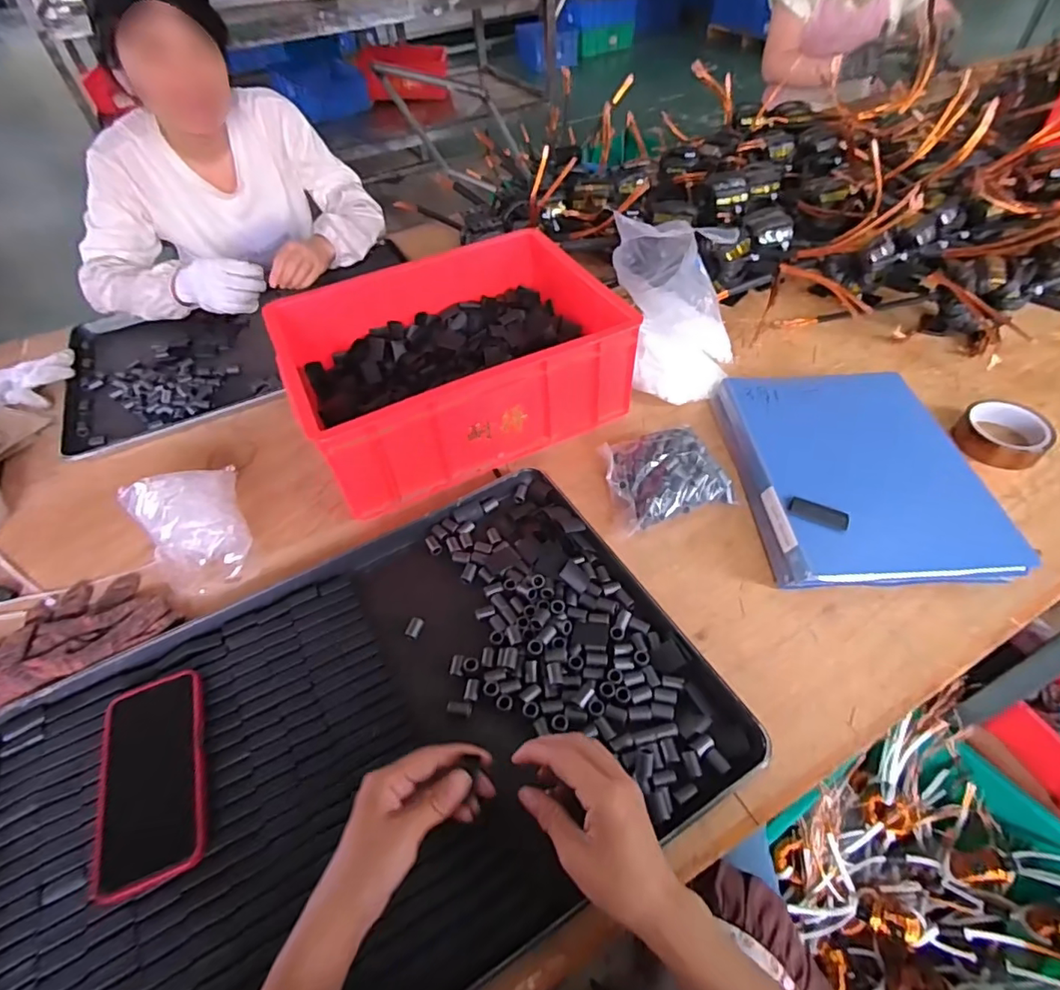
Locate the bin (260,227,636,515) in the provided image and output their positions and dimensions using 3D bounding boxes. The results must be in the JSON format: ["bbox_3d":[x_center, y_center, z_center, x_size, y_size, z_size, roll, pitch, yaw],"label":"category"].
[{"bbox_3d":[-0.100,-0.183,0.730,0.393,0.140,0.291,-22,51,-14],"label":"bin"}]

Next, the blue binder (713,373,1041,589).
[{"bbox_3d":[0.376,-0.032,0.645,0.242,0.042,0.310,-5,49,1],"label":"blue binder"}]

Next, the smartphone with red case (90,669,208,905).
[{"bbox_3d":[-0.319,0.232,0.462,0.082,0.013,0.169,-20,51,-12],"label":"smartphone with red case"}]

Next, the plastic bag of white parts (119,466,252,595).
[{"bbox_3d":[-0.383,0.024,0.627,0.107,0.088,0.161,-33,55,-22],"label":"plastic bag of white parts"}]

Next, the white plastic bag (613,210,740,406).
[{"bbox_3d":[0.208,-0.262,0.766,0.164,0.170,0.236,-3,49,2],"label":"white plastic bag"}]

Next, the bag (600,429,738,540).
[{"bbox_3d":[0.155,-0.026,0.647,0.135,0.043,0.114,-18,50,-10],"label":"bag"}]

